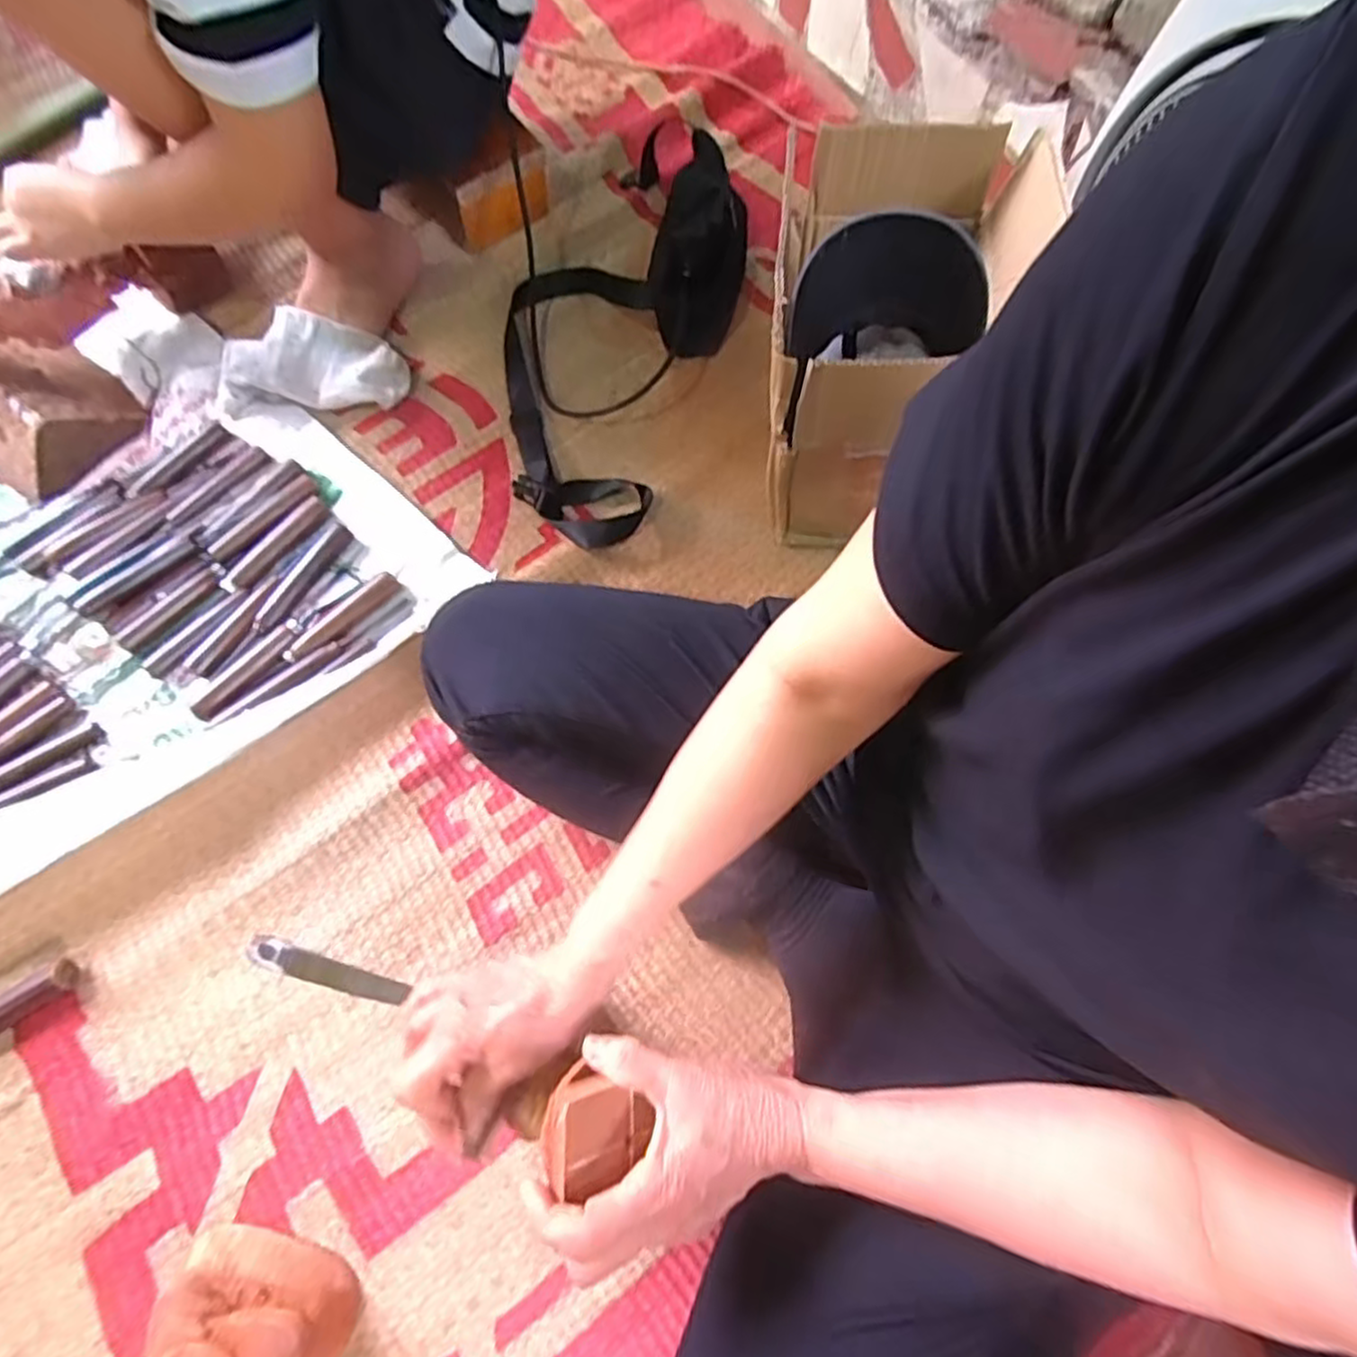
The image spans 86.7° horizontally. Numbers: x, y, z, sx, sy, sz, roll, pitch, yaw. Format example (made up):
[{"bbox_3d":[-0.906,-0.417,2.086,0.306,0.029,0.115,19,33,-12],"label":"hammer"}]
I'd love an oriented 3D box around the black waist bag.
[{"bbox_3d":[-0.054,-0.340,0.705,0.242,0.127,0.393,33,87,10],"label":"black waist bag"}]

